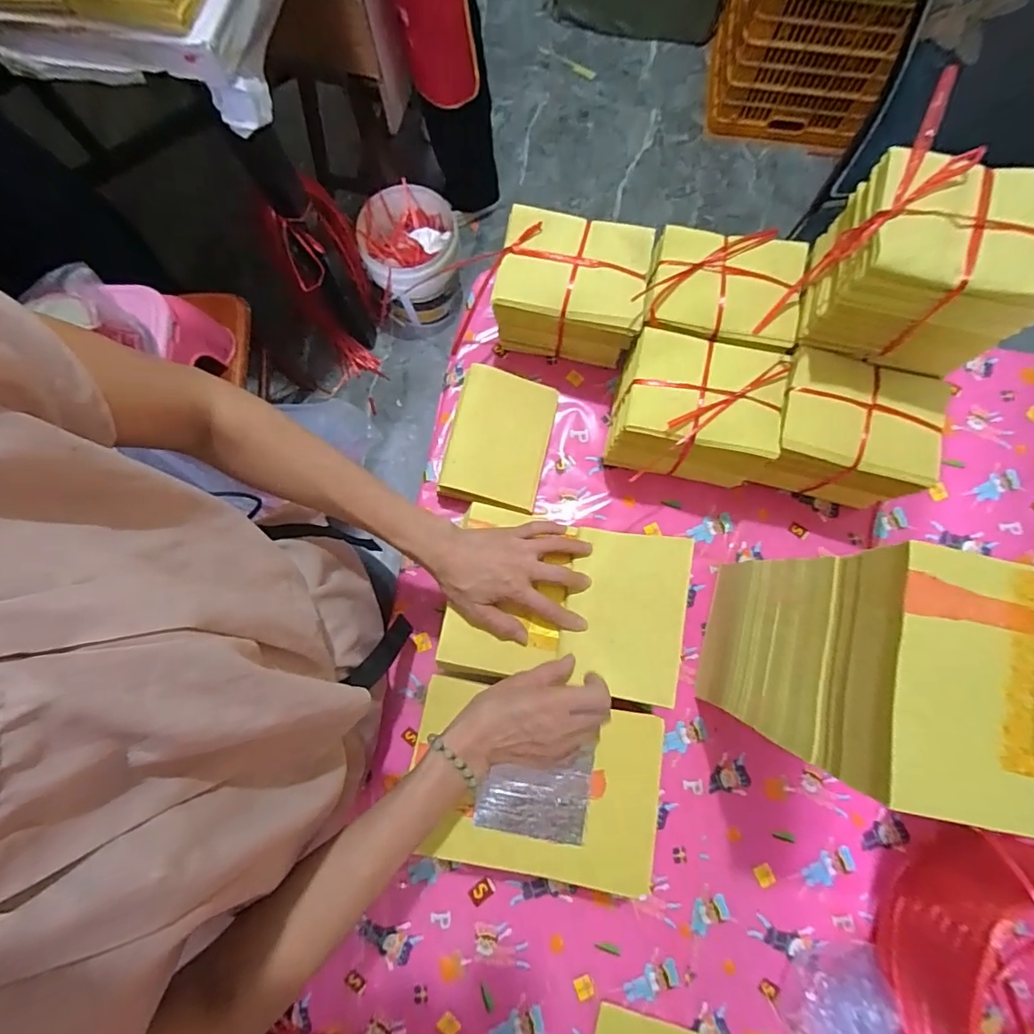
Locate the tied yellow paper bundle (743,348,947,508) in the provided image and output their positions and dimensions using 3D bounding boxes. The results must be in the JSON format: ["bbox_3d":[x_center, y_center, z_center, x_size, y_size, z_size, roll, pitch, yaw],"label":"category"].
[{"bbox_3d":[0.366,-0.097,0.593,0.162,0.119,0.128,13,79,3],"label":"tied yellow paper bundle"}]

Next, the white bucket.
[{"bbox_3d":[-0.281,-0.697,1.417,0.242,0.273,0.242,0,79,1],"label":"white bucket"}]

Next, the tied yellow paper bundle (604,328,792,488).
[{"bbox_3d":[0.203,-0.124,0.603,0.167,0.116,0.125,10,79,3],"label":"tied yellow paper bundle"}]

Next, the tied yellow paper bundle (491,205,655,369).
[{"bbox_3d":[0.064,-0.264,0.627,0.166,0.135,0.122,12,79,3],"label":"tied yellow paper bundle"}]

